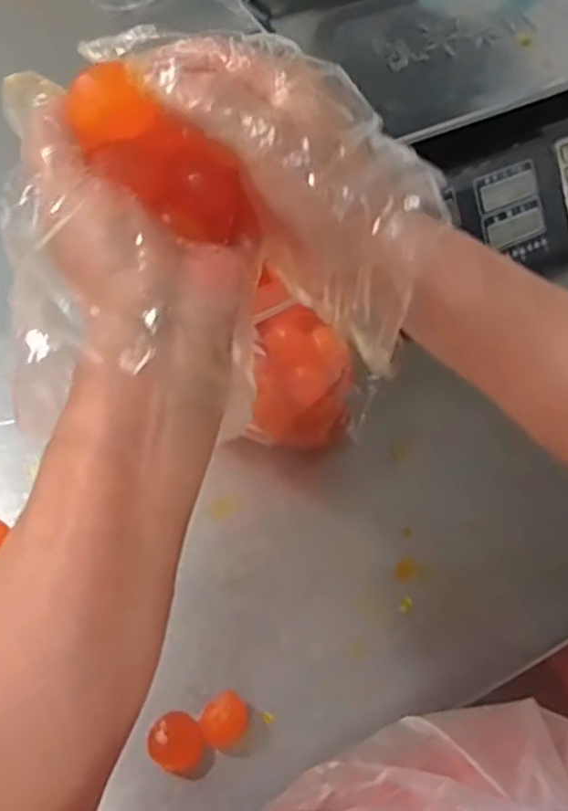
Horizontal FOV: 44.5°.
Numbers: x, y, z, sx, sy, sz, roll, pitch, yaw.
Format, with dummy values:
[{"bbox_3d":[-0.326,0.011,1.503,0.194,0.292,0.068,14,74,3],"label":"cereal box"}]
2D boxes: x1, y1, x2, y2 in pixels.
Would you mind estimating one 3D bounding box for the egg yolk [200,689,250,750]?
[{"bbox_3d":[-0.037,0.199,0.438,0.031,0.024,0.028,-31,66,-21],"label":"egg yolk"}]

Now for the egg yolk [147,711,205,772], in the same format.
[{"bbox_3d":[-0.067,0.210,0.432,0.031,0.021,0.032,2,58,-4],"label":"egg yolk"}]

